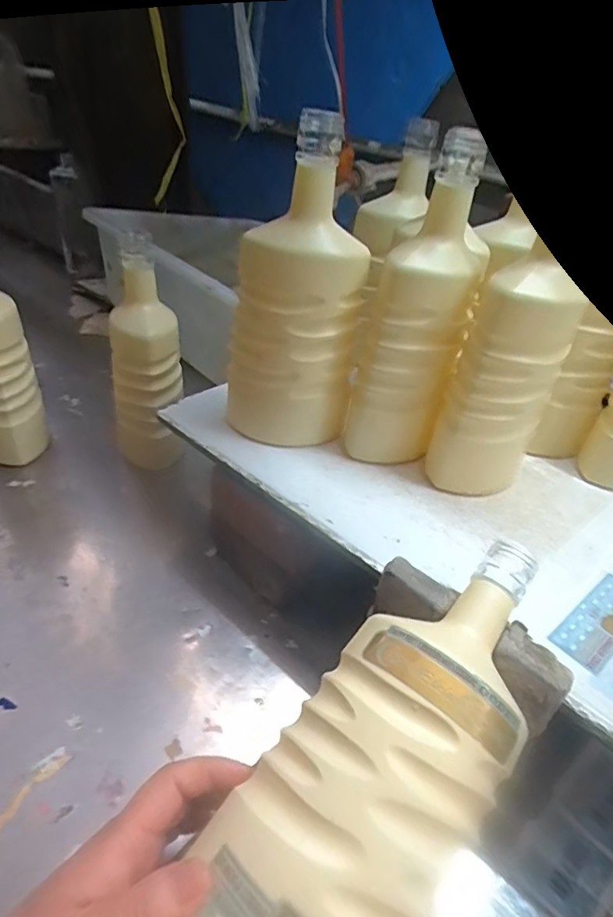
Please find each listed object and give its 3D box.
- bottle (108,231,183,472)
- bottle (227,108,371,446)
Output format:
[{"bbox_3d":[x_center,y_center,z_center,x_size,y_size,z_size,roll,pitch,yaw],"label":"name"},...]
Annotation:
[{"bbox_3d":[-0.172,-0.091,0.556,0.072,0.250,0.059,-3,38,-14],"label":"bottle"},{"bbox_3d":[-0.007,-0.121,0.420,0.092,0.238,0.083,32,47,27],"label":"bottle"}]

